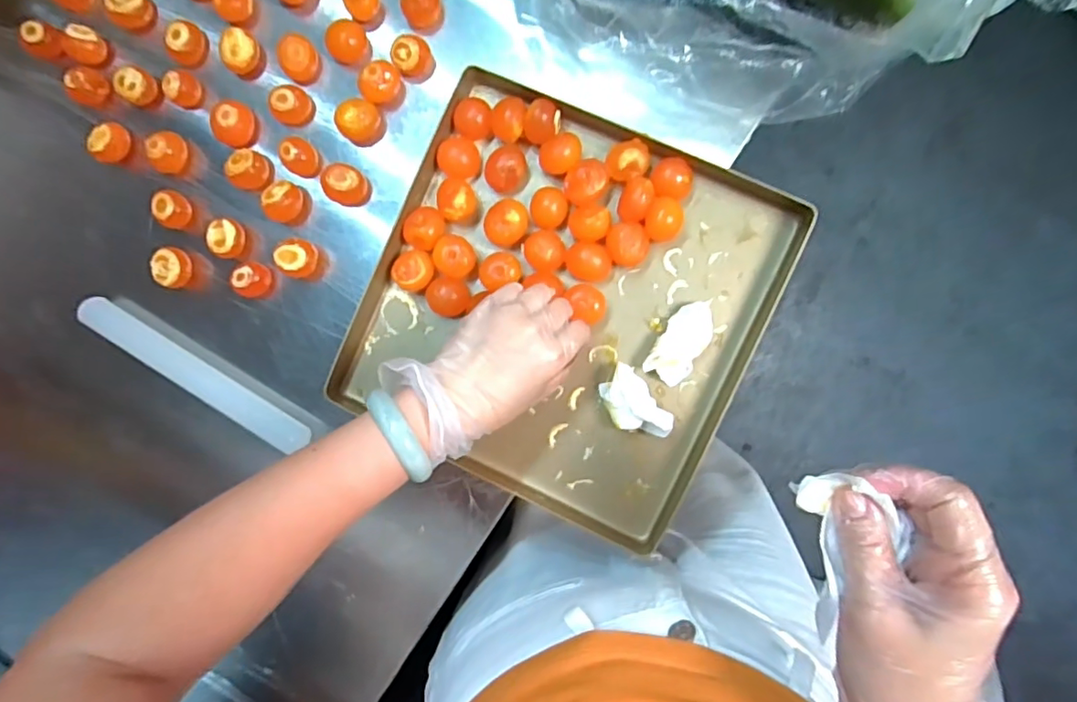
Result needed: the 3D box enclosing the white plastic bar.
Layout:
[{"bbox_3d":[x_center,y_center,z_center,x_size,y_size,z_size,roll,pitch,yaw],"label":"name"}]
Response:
[{"bbox_3d":[-0.280,0.020,0.471,0.212,0.023,0.022,31,93,5],"label":"white plastic bar"}]

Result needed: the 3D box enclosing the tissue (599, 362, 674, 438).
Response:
[{"bbox_3d":[0.071,0.041,0.428,0.035,0.031,0.058,-40,86,5],"label":"tissue"}]

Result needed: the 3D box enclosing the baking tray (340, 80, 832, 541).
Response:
[{"bbox_3d":[0.020,-0.031,0.435,0.288,0.024,0.283,25,93,5],"label":"baking tray"}]

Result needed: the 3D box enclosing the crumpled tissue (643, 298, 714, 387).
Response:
[{"bbox_3d":[0.107,-0.007,0.426,0.032,0.020,0.065,30,93,5],"label":"crumpled tissue"}]

